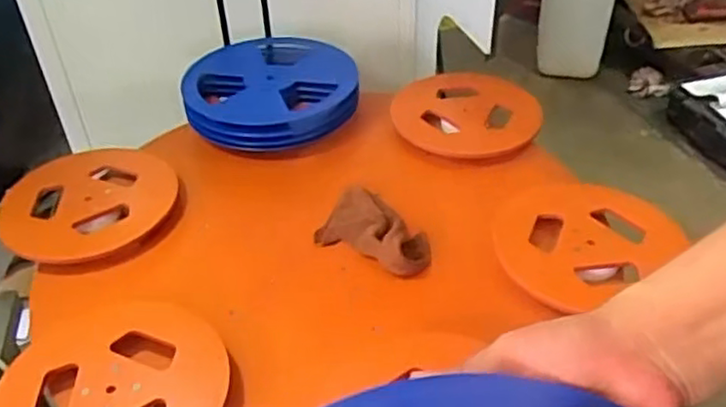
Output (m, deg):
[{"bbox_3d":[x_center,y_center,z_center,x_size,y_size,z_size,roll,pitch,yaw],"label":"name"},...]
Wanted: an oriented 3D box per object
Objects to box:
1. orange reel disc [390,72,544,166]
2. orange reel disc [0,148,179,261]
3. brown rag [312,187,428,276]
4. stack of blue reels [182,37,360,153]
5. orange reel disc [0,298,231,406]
[{"bbox_3d":[0.188,-0.173,1.246,0.256,0.020,0.254,3,40,6],"label":"orange reel disc"},{"bbox_3d":[-0.440,-0.007,1.115,0.241,0.020,0.270,9,37,-12],"label":"orange reel disc"},{"bbox_3d":[0.023,0.034,1.034,0.193,0.039,0.131,25,47,28],"label":"brown rag"},{"bbox_3d":[-0.179,-0.229,1.311,0.316,0.066,0.340,-7,41,-7],"label":"stack of blue reels"},{"bbox_3d":[-0.300,0.222,0.825,0.264,0.033,0.279,-1,40,1],"label":"orange reel disc"}]

